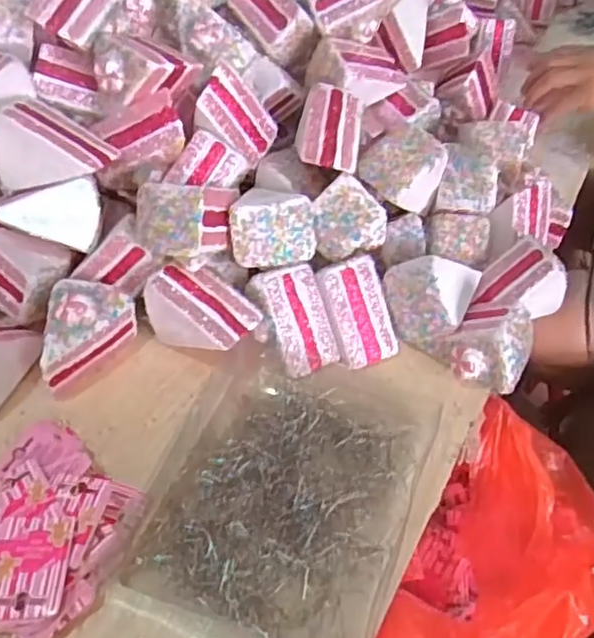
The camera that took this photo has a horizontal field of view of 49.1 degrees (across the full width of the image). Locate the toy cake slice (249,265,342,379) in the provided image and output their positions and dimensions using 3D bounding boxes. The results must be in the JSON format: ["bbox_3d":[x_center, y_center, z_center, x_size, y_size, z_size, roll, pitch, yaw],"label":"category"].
[{"bbox_3d":[-0.002,-0.001,0.554,0.053,0.062,0.073,-21,52,-22],"label":"toy cake slice"}]

